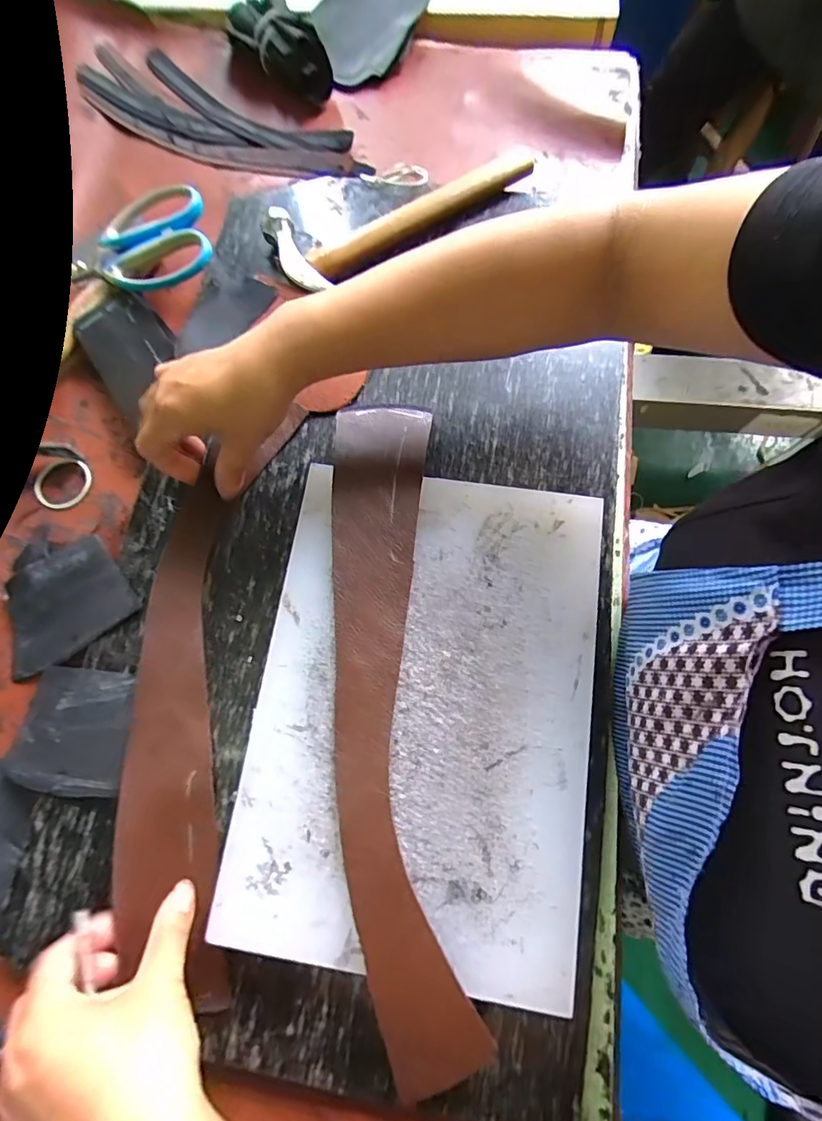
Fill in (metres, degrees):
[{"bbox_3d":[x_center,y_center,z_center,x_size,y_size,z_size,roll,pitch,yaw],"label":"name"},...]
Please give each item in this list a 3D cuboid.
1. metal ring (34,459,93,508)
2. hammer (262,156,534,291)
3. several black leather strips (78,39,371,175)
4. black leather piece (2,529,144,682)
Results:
[{"bbox_3d":[-0.283,-0.062,0.402,0.044,0.005,0.040,-1,75,2],"label":"metal ring"},{"bbox_3d":[-0.011,-0.314,0.439,0.238,0.031,0.080,-33,76,-6],"label":"hammer"},{"bbox_3d":[-0.193,-0.438,0.496,0.324,0.014,0.098,30,78,10],"label":"several black leather strips"},{"bbox_3d":[-0.256,0.031,0.363,0.100,0.020,0.076,-32,76,-6],"label":"black leather piece"}]

